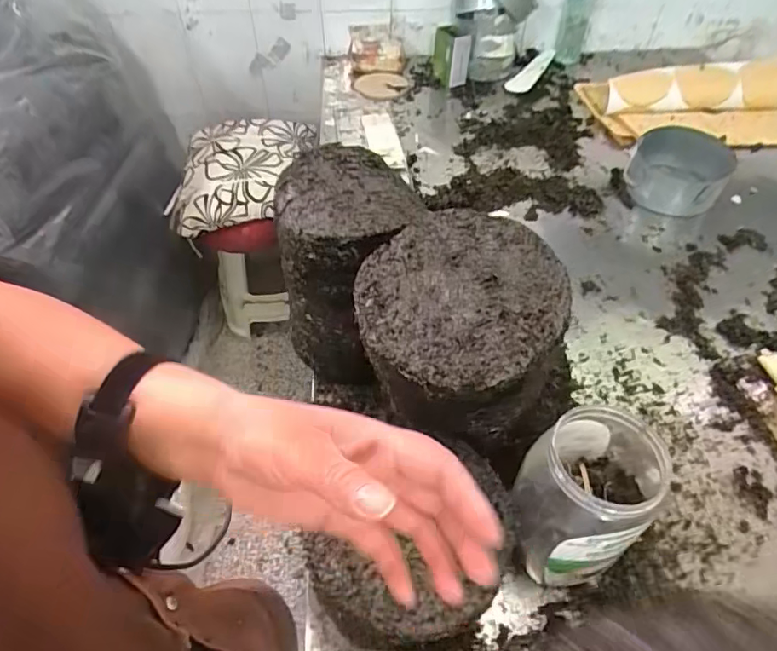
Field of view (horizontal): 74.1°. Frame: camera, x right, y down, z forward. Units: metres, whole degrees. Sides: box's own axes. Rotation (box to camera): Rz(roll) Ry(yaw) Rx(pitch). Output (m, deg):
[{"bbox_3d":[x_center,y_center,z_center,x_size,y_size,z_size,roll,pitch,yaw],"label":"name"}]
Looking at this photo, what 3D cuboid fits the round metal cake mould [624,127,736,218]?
[{"bbox_3d":[0.605,-0.329,1.084,0.182,0.116,0.159,17,51,14],"label":"round metal cake mould"}]

